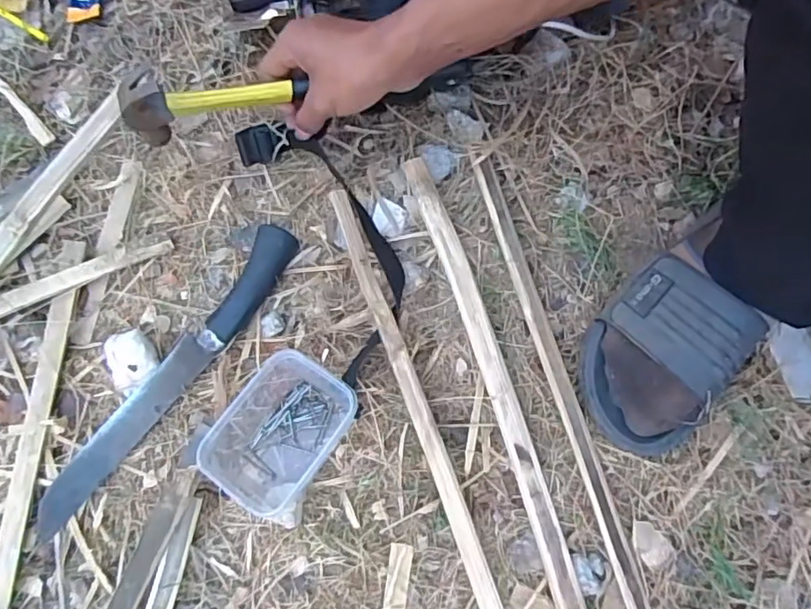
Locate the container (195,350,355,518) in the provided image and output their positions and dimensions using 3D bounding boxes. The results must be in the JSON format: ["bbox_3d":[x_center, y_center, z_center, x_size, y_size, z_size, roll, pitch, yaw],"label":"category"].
[{"bbox_3d":[-0.095,0.092,0.425,0.083,0.051,0.109,37,81,9],"label":"container"}]

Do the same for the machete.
[{"bbox_3d":[-0.187,0.057,0.457,0.042,0.019,0.291,34,80,8],"label":"machete"}]

